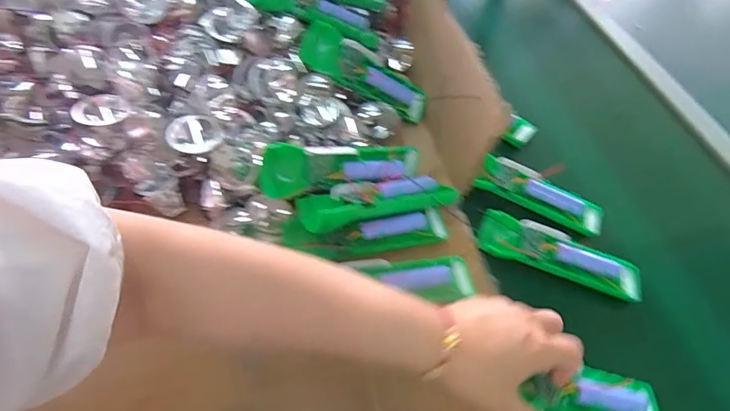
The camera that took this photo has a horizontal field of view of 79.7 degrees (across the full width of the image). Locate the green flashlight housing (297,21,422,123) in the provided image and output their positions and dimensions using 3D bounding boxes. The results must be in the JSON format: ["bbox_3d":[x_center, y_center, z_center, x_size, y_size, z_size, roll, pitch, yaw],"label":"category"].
[{"bbox_3d":[0.003,-0.152,0.522,0.167,0.033,0.051,24,86,-27],"label":"green flashlight housing"}]

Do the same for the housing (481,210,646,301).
[{"bbox_3d":[0.204,0.050,0.468,0.162,0.025,0.057,24,56,11],"label":"housing"}]

